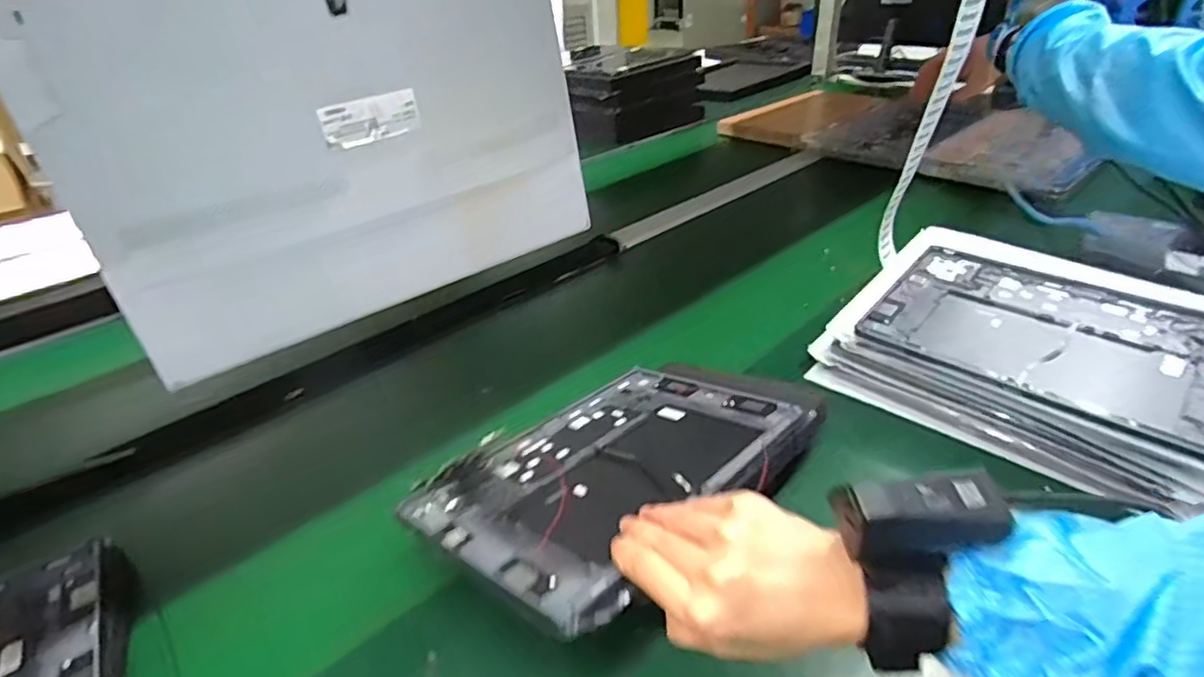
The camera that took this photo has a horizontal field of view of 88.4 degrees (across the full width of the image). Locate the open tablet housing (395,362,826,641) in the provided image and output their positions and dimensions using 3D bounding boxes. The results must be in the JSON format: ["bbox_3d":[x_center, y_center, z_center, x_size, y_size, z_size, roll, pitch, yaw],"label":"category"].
[{"bbox_3d":[0.020,0.083,0.439,0.282,0.012,0.184,-24,25,-39],"label":"open tablet housing"}]

